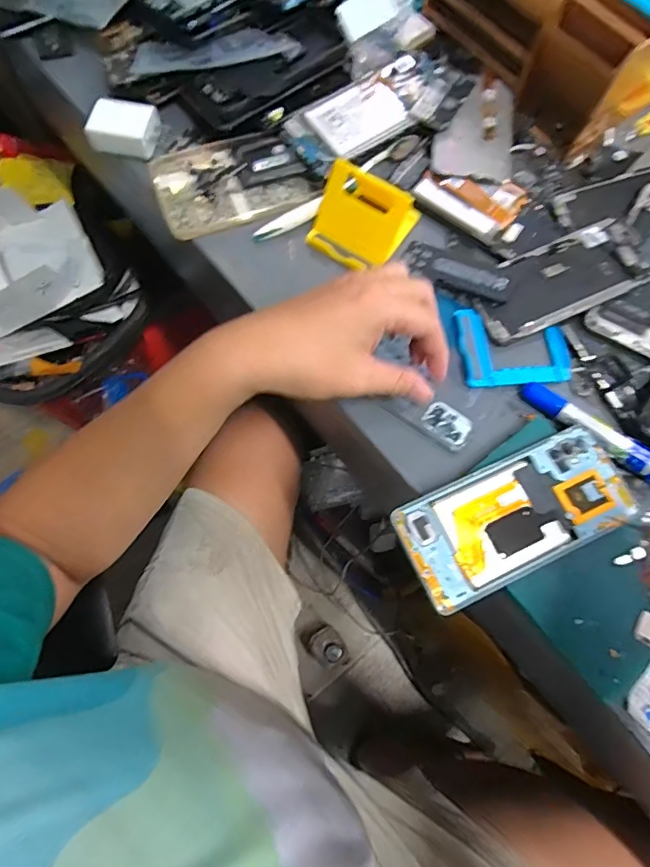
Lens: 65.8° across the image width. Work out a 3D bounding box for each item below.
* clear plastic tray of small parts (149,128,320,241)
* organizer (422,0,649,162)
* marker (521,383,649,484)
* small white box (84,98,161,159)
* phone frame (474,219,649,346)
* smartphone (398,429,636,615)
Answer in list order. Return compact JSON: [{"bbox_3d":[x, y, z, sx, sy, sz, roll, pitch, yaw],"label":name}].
[{"bbox_3d":[-0.079,-0.223,0.445,0.135,0.018,0.080,-16,73,-8],"label":"clear plastic tray of small parts"},{"bbox_3d":[0.211,-0.384,0.445,0.126,0.086,0.209,-38,77,-14],"label":"organizer"},{"bbox_3d":[0.211,0.004,0.376,0.136,0.016,0.020,35,73,9],"label":"marker"},{"bbox_3d":[-0.178,-0.272,0.448,0.053,0.023,0.043,8,71,0],"label":"small white box"},{"bbox_3d":[0.187,-0.124,0.412,0.128,0.006,0.066,-22,77,0],"label":"phone frame"},{"bbox_3d":[0.131,0.056,0.347,0.159,0.010,0.076,-24,74,-10],"label":"smartphone"}]

